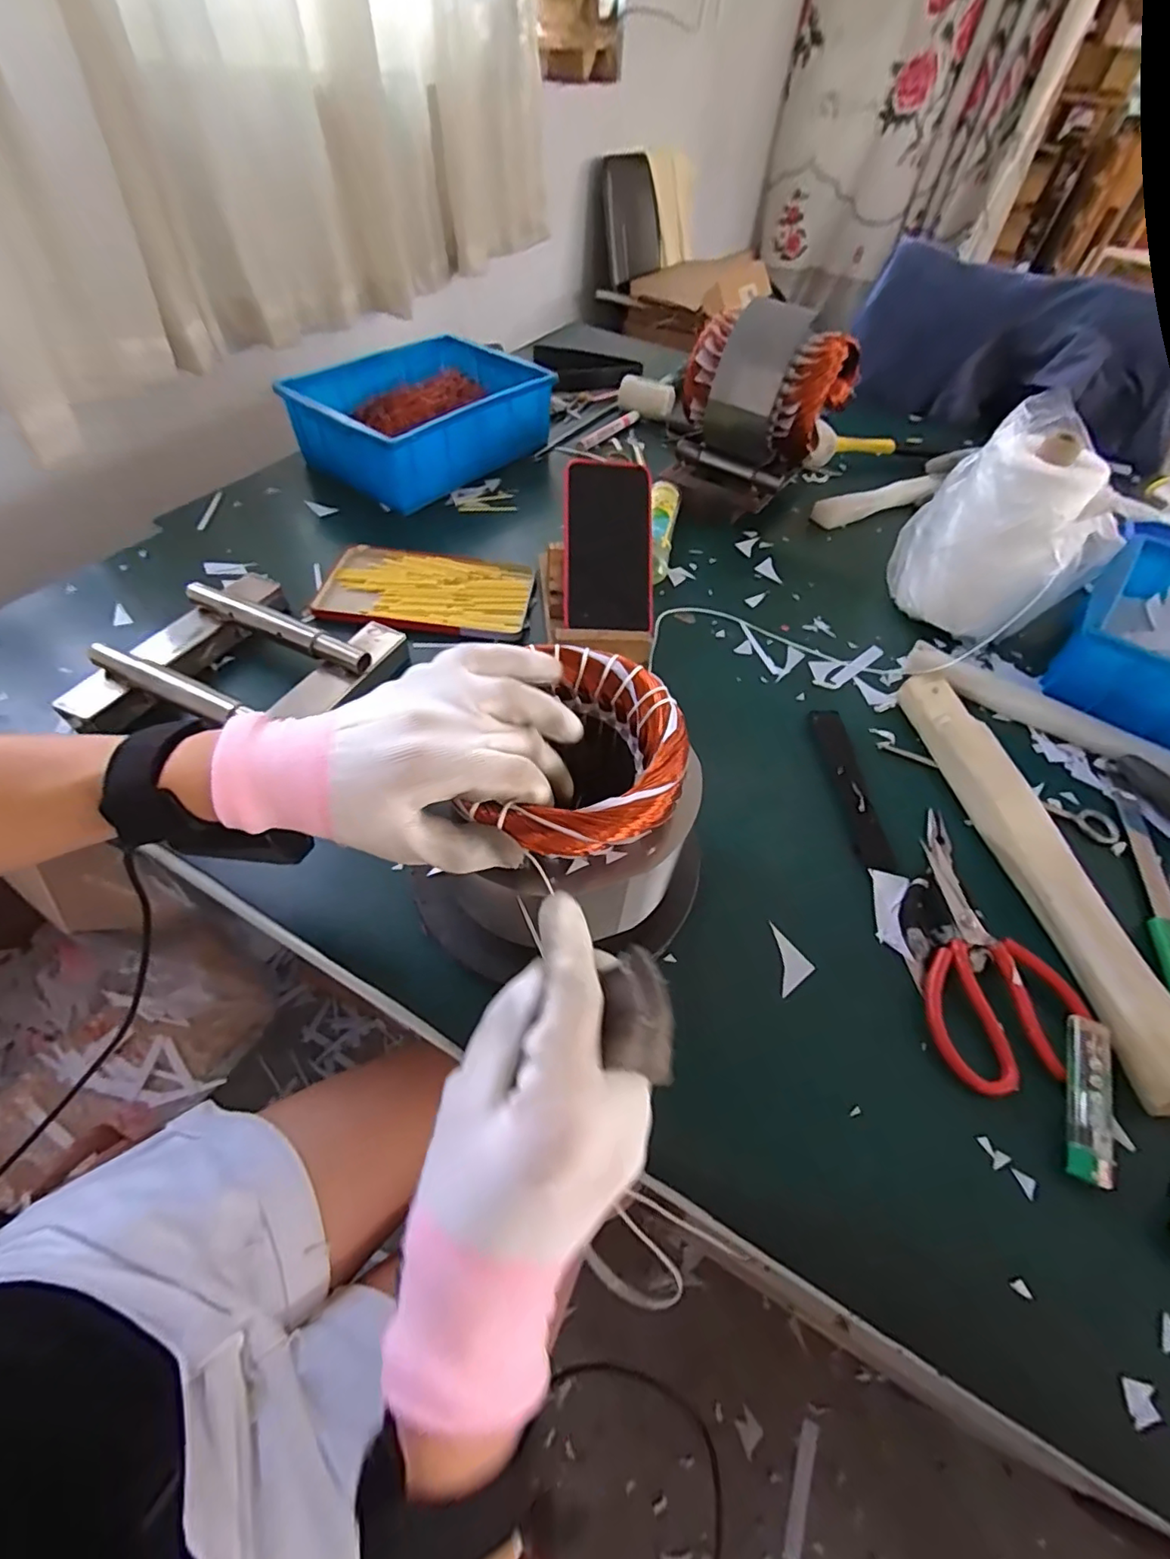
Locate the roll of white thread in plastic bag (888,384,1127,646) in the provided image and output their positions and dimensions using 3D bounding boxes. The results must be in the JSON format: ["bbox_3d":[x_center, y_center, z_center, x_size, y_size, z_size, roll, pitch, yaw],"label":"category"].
[{"bbox_3d":[0.396,-0.242,0.546,0.113,0.164,0.157,-24,60,-21],"label":"roll of white thread in plastic bag"}]

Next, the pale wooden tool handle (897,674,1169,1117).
[{"bbox_3d":[0.319,0.048,0.409,0.038,0.023,0.329,-4,54,-8],"label":"pale wooden tool handle"}]

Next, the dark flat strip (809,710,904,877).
[{"bbox_3d":[0.209,0.003,0.453,0.027,0.004,0.154,2,54,-4],"label":"dark flat strip"}]

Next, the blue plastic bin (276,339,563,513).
[{"bbox_3d":[-0.196,-0.445,0.717,0.207,0.095,0.279,29,56,15],"label":"blue plastic bin"}]

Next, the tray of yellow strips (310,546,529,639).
[{"bbox_3d":[-0.155,-0.184,0.570,0.195,0.018,0.116,7,53,0],"label":"tray of yellow strips"}]

